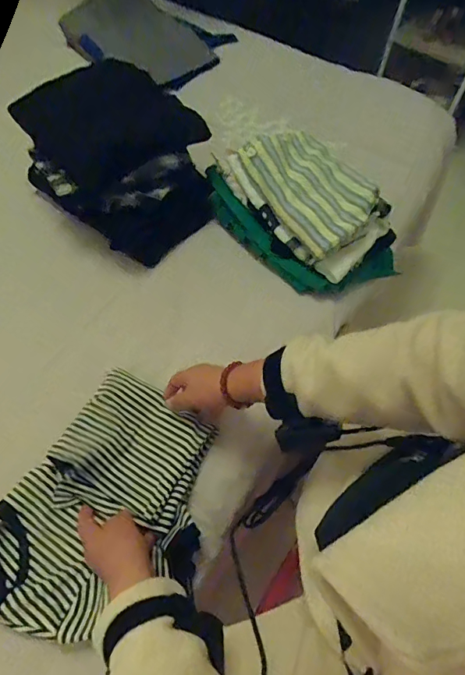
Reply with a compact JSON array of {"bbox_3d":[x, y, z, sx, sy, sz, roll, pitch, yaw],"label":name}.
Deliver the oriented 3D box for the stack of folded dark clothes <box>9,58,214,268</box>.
[{"bbox_3d":[-0.170,-0.284,0.704,0.267,0.177,0.248,37,66,17],"label":"stack of folded dark clothes"}]

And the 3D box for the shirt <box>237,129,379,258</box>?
[{"bbox_3d":[0.123,-0.242,0.685,0.133,0.050,0.229,-29,65,-17],"label":"shirt"}]

